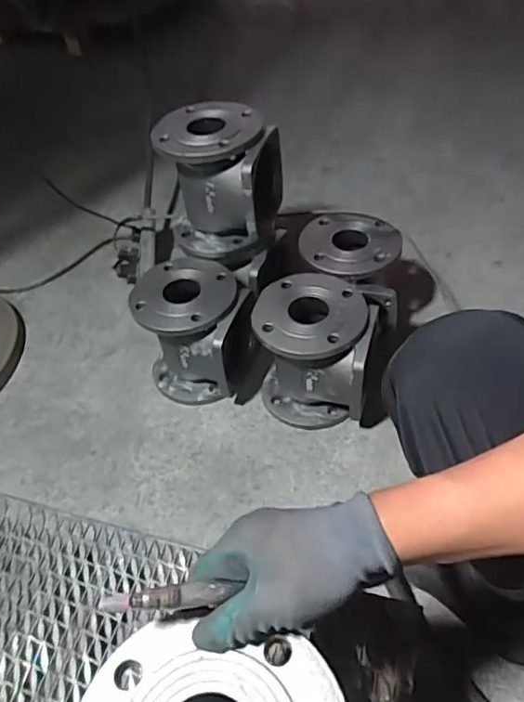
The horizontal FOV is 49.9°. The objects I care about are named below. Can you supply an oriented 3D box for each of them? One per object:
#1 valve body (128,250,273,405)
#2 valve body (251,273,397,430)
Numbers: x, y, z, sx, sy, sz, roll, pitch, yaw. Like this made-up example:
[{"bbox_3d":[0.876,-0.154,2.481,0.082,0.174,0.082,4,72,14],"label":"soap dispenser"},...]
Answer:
[{"bbox_3d":[-0.103,-0.037,0.994,0.200,0.208,0.177,5,48,11],"label":"valve body"},{"bbox_3d":[0.099,-0.004,0.939,0.183,0.204,0.190,14,51,18],"label":"valve body"}]

